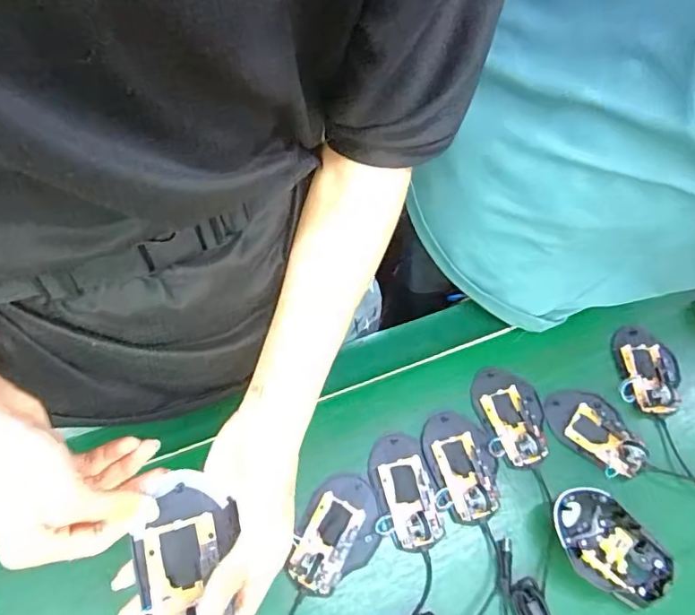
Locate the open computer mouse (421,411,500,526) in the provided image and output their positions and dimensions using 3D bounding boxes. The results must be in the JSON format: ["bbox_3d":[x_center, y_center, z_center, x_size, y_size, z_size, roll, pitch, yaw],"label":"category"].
[{"bbox_3d":[0.119,0.160,0.530,0.073,0.022,0.110,-6,58,-9],"label":"open computer mouse"}]

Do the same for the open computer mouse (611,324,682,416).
[{"bbox_3d":[0.354,0.073,0.609,0.070,0.020,0.111,8,57,0],"label":"open computer mouse"}]

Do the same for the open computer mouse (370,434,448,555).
[{"bbox_3d":[0.056,0.177,0.507,0.060,0.025,0.111,-8,59,-10],"label":"open computer mouse"}]

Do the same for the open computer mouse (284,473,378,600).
[{"bbox_3d":[-0.009,0.211,0.483,0.072,0.025,0.109,25,59,11],"label":"open computer mouse"}]

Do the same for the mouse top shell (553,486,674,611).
[{"bbox_3d":[0.244,0.224,0.484,0.115,0.043,0.073,37,62,17],"label":"mouse top shell"}]

